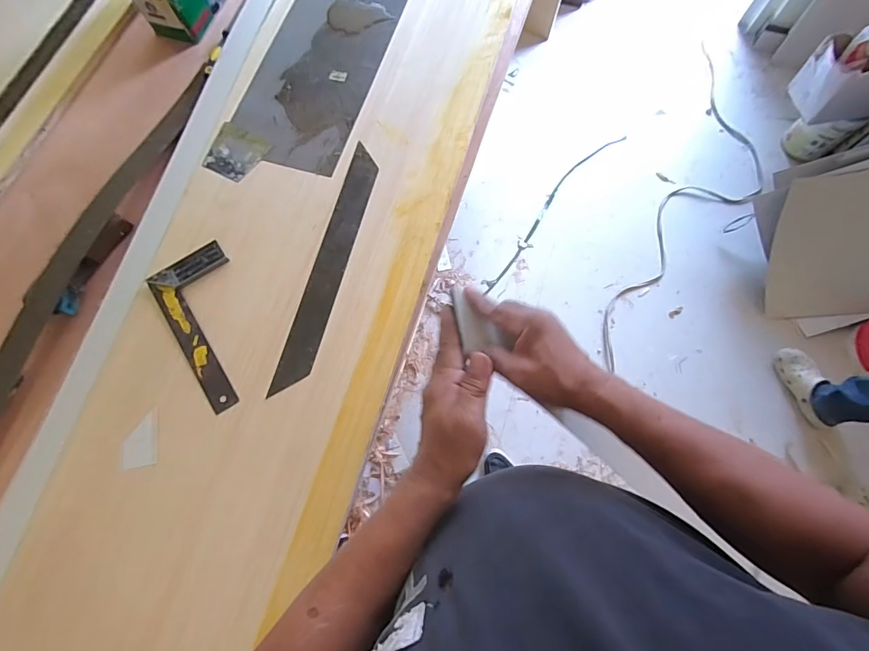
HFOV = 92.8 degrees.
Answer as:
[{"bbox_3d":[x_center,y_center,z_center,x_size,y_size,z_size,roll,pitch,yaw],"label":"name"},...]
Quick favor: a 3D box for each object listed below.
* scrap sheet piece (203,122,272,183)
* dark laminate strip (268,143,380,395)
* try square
[{"bbox_3d":[-0.356,-0.307,0.737,0.107,0.006,0.093,29,76,10],"label":"scrap sheet piece"},{"bbox_3d":[-0.168,-0.104,0.671,0.053,0.004,0.431,12,74,6],"label":"dark laminate strip"},{"bbox_3d":[-0.340,-0.005,0.641,0.120,0.011,0.254,-33,75,-8],"label":"try square"}]

